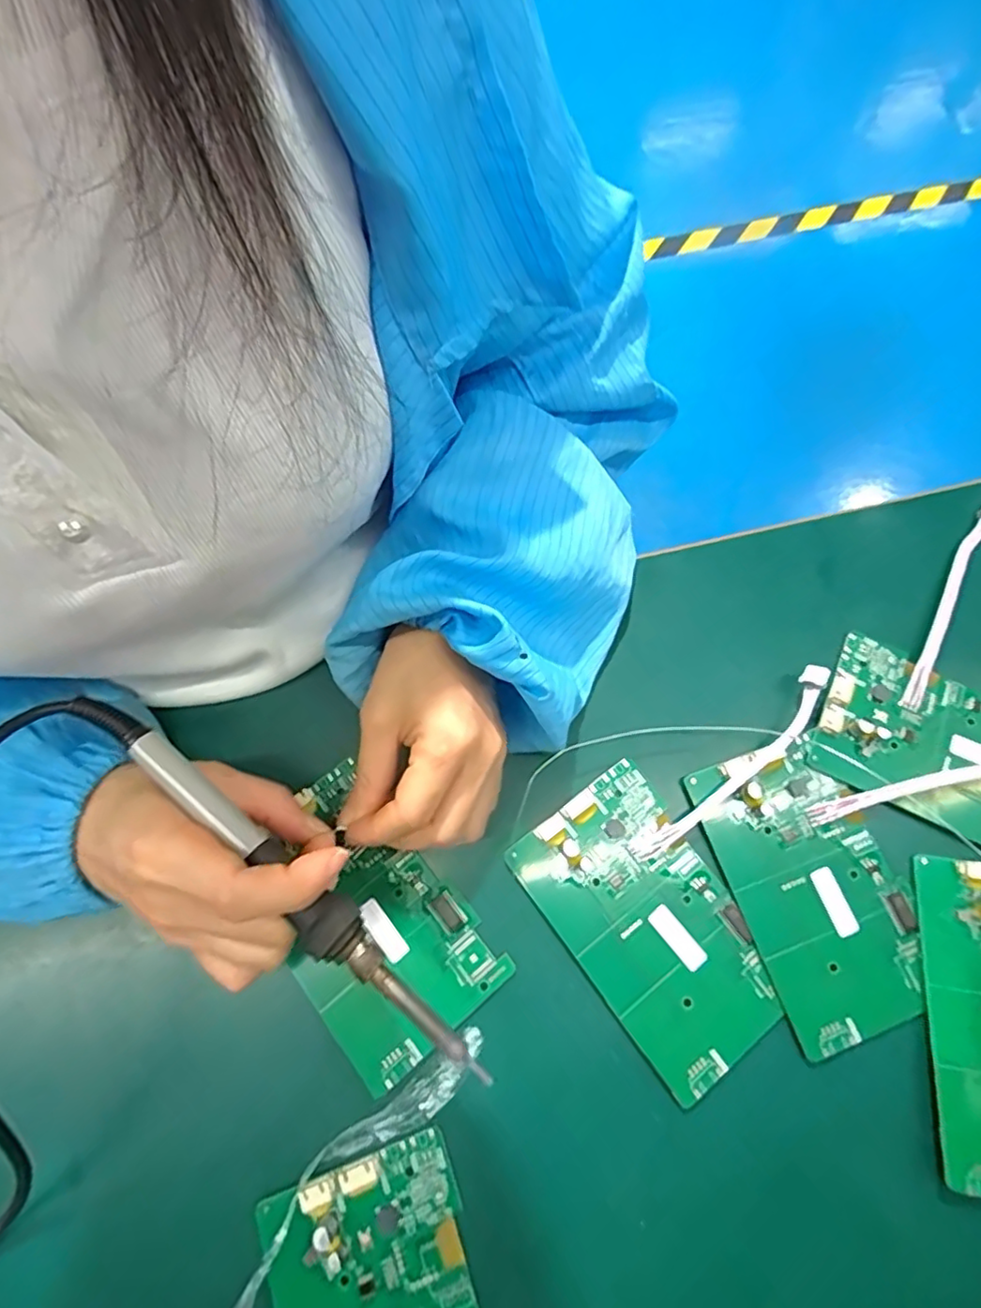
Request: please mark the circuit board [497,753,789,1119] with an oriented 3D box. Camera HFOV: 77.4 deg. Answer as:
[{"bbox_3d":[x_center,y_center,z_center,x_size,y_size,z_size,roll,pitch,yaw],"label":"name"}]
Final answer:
[{"bbox_3d":[0.076,0.126,0.290,0.078,0.007,0.131,-35,74,-10],"label":"circuit board"}]

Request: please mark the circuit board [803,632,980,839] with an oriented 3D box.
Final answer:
[{"bbox_3d":[0.237,0.049,0.309,0.132,0.007,0.076,27,74,10],"label":"circuit board"}]

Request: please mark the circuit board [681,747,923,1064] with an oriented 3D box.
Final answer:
[{"bbox_3d":[0.155,0.110,0.293,0.076,0.009,0.130,-19,72,-5],"label":"circuit board"}]

